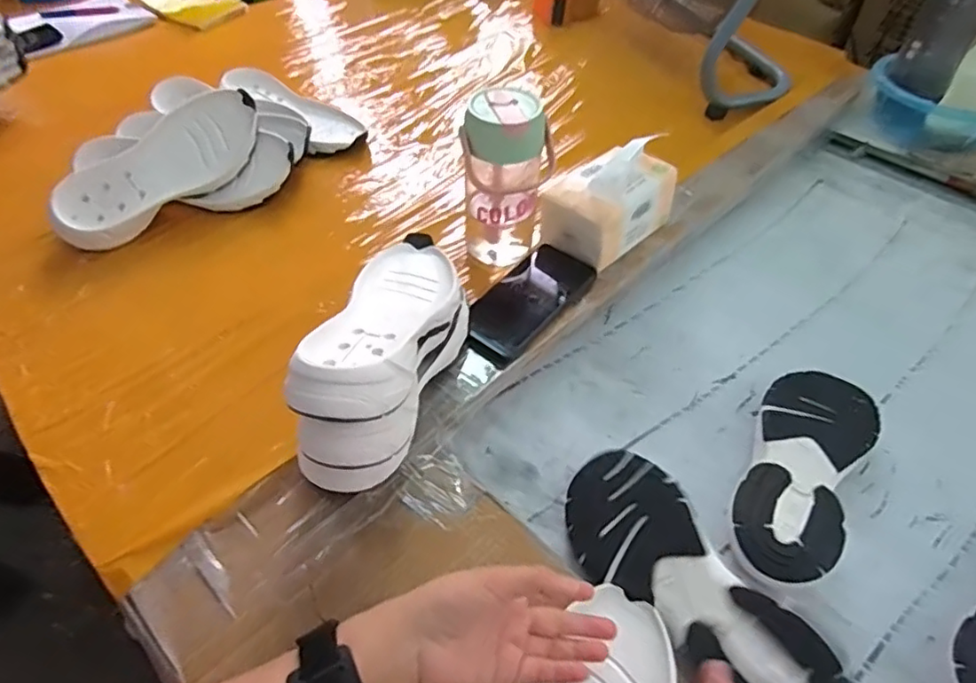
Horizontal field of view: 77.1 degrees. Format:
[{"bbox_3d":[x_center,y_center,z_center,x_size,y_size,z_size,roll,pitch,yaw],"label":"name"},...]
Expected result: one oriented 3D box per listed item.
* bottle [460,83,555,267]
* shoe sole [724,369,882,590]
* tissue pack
[{"bbox_3d":[0.018,-0.161,0.681,0.094,0.209,0.073,5,48,0],"label":"bottle"},{"bbox_3d":[0.296,0.117,0.573,0.102,0.044,0.260,26,51,18],"label":"shoe sole"},{"bbox_3d":[0.144,-0.172,0.719,0.097,0.137,0.146,37,56,26],"label":"tissue pack"}]

